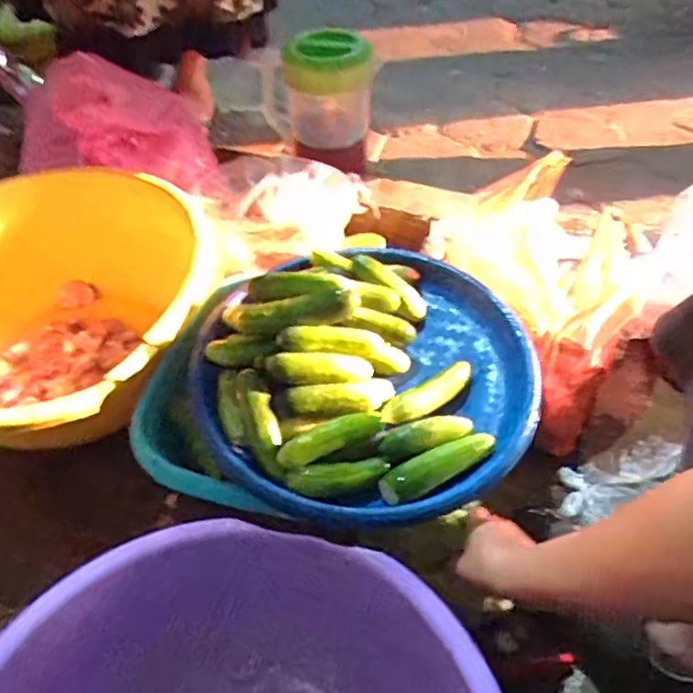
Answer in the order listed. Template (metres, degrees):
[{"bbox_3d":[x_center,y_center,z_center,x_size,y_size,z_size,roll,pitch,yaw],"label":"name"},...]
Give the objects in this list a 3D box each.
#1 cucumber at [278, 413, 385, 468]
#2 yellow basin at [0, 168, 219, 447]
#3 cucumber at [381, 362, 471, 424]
[{"bbox_3d":[-0.016,0.089,0.616,0.108,0.028,0.031,-17,52,-14],"label":"cucumber"},{"bbox_3d":[-0.369,-0.021,0.802,0.380,0.209,0.389,0,49,0],"label":"yellow basin"},{"bbox_3d":[0.089,0.051,0.668,0.112,0.031,0.024,-24,54,-19],"label":"cucumber"}]

